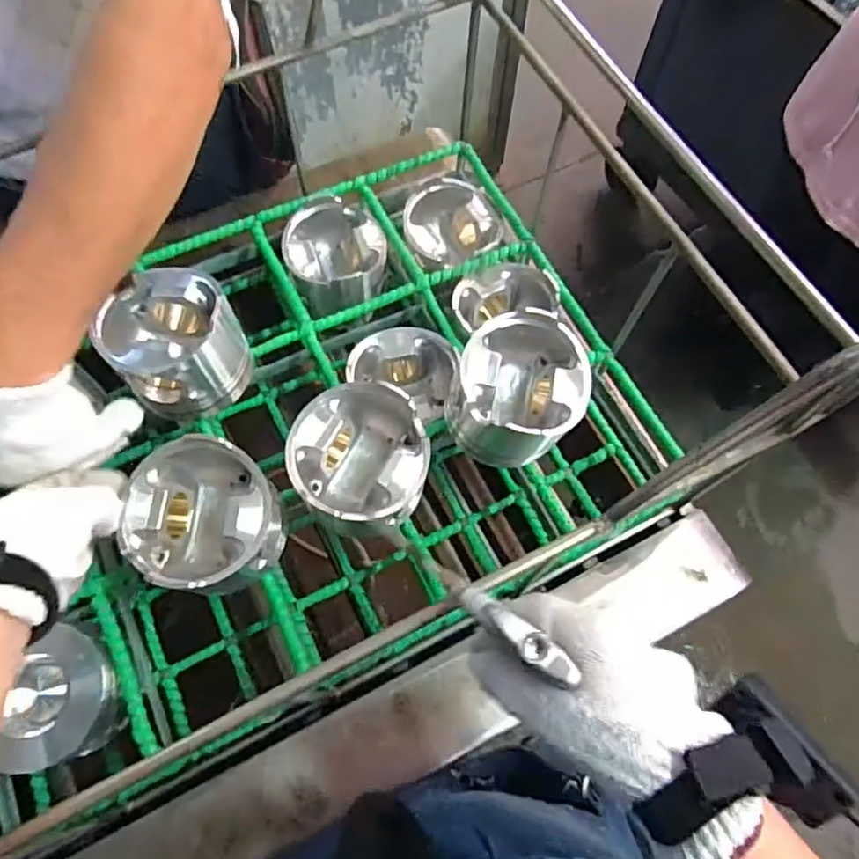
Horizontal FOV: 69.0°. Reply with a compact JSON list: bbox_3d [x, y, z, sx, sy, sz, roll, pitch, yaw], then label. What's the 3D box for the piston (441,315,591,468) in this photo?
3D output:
[{"bbox_3d":[0.079,-0.030,0.556,0.106,0.105,0.106,29,71,10],"label":"piston"}]

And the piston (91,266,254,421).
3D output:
[{"bbox_3d":[-0.225,-0.079,0.558,0.107,0.085,0.108,0,68,-1],"label":"piston"}]

